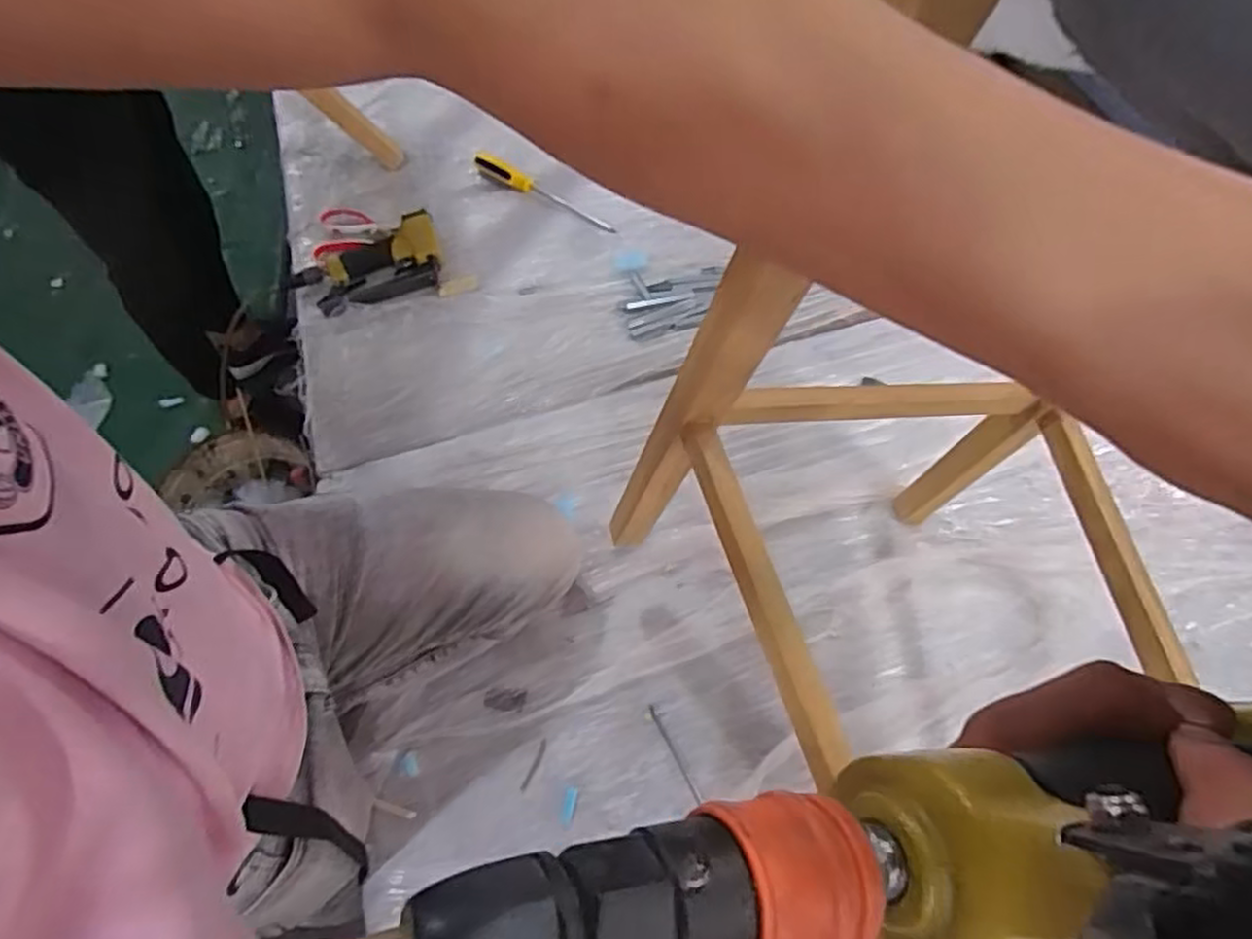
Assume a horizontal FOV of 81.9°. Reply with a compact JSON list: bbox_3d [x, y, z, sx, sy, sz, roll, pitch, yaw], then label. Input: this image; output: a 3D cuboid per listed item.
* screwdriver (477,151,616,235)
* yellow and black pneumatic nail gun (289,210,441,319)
[{"bbox_3d":[-0.132,-0.446,1.159,0.286,0.022,0.026,30,66,18],"label":"screwdriver"},{"bbox_3d":[-0.394,-0.304,1.084,0.230,0.040,0.137,-16,61,-6],"label":"yellow and black pneumatic nail gun"}]

